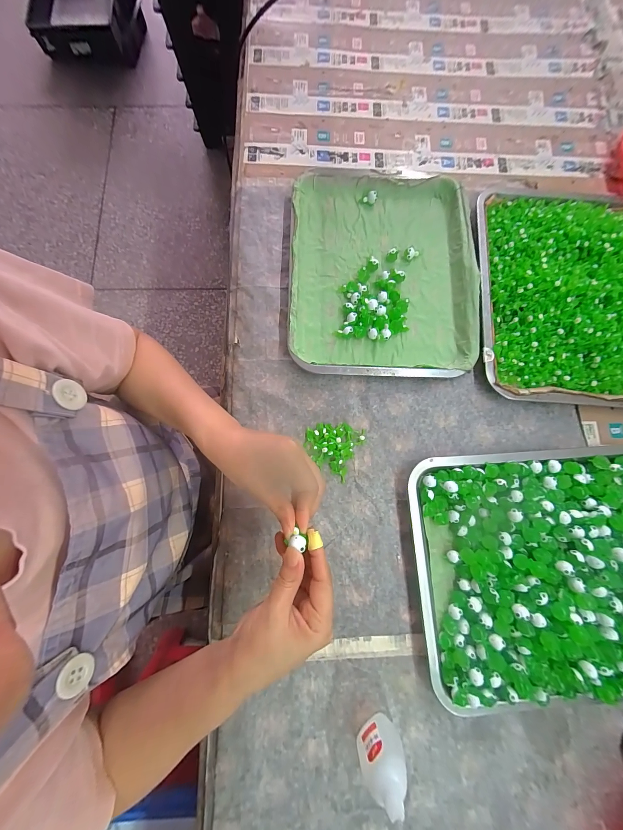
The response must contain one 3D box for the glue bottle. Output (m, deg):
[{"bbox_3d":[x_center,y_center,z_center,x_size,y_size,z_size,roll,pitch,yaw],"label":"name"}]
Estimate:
[{"bbox_3d":[0.067,0.327,0.275,0.043,0.081,0.021,-29,82,-6],"label":"glue bottle"}]

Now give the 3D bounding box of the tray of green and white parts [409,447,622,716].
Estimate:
[{"bbox_3d":[0.264,0.168,0.323,0.276,0.054,0.249,-3,80,-2],"label":"tray of green and white parts"}]

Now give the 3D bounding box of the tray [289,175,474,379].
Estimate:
[{"bbox_3d":[0.093,-0.195,0.400,0.238,0.022,0.296,1,80,-1],"label":"tray"}]

